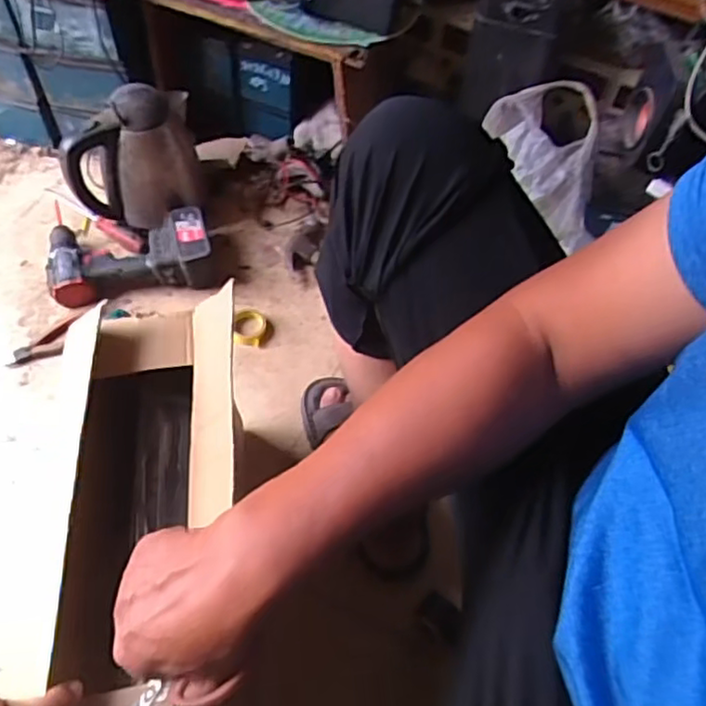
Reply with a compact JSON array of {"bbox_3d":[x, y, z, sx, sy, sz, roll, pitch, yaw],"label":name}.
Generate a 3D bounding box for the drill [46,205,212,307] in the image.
[{"bbox_3d":[-0.346,-0.156,1.005,0.242,0.065,0.145,-9,60,-10],"label":"drill"}]

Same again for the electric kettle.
[{"bbox_3d":[-0.338,-0.297,0.999,0.200,0.203,0.123,-18,61,-12],"label":"electric kettle"}]

